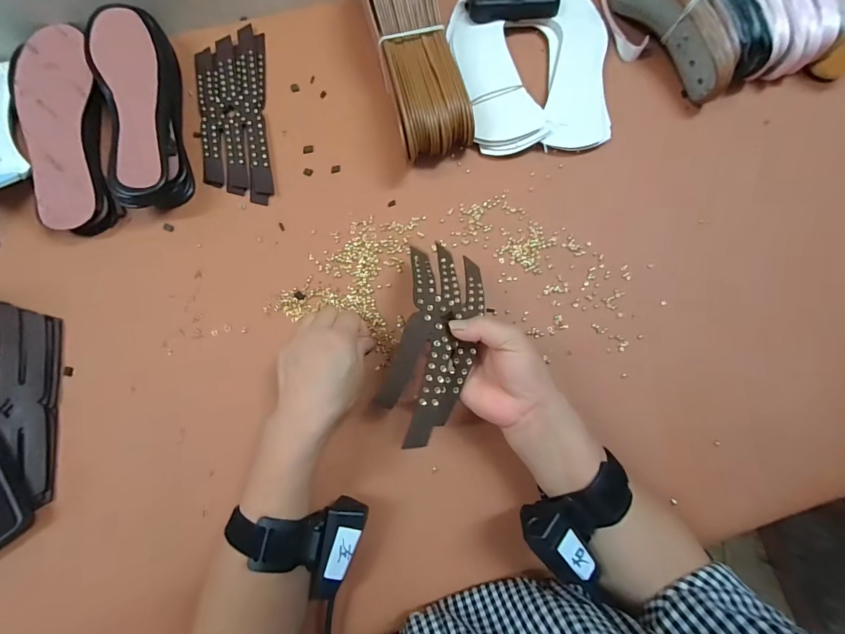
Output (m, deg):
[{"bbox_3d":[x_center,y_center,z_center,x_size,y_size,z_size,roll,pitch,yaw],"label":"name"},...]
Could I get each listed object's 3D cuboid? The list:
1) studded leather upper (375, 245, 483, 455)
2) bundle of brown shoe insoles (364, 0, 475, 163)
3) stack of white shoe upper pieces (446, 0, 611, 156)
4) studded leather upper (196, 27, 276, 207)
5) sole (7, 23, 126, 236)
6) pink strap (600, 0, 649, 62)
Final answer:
[{"bbox_3d":[0.011,0.014,0.333,0.075,0.052,0.178,12,72,1],"label":"studded leather upper"},{"bbox_3d":[-0.011,-0.294,0.429,0.078,0.075,0.231,-15,78,-4],"label":"bundle of brown shoe insoles"},{"bbox_3d":[0.127,-0.317,0.468,0.183,0.021,0.266,4,77,1],"label":"stack of white shoe upper pieces"},{"bbox_3d":[-0.218,-0.237,0.453,0.076,0.006,0.223,-7,77,-2],"label":"studded leather upper"},{"bbox_3d":[-0.390,-0.205,0.431,0.083,0.027,0.238,-19,78,-5],"label":"sole"},{"bbox_3d":[0.246,-0.411,0.501,0.032,0.020,0.192,-10,77,-3],"label":"pink strap"}]

